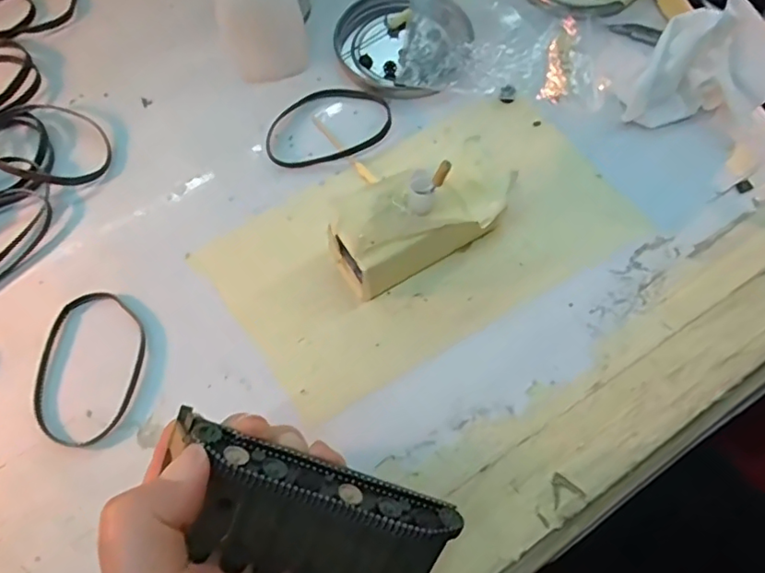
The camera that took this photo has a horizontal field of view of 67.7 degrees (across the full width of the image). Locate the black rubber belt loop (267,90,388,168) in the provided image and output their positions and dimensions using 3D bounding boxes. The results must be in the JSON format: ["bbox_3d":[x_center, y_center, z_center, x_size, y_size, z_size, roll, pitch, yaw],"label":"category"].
[{"bbox_3d":[-0.030,-0.090,0.311,0.070,0.004,0.049,-12,66,-5],"label":"black rubber belt loop"}]

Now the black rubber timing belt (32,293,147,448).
[{"bbox_3d":[-0.133,0.035,0.256,0.045,0.004,0.069,4,65,3],"label":"black rubber timing belt"}]

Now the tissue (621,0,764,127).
[{"bbox_3d":[0.165,-0.112,0.294,0.067,0.045,0.044,3,65,2],"label":"tissue"}]

